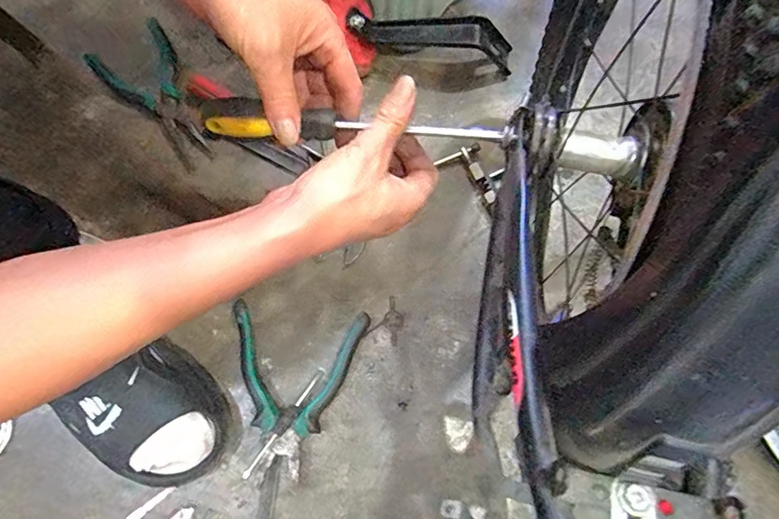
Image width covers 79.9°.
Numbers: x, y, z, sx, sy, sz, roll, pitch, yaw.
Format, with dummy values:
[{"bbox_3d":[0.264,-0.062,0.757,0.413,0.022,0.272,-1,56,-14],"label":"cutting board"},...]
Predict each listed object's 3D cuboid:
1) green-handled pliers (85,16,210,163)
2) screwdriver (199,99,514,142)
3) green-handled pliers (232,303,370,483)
[{"bbox_3d":[-0.263,-0.197,0.542,0.091,0.012,0.189,-41,81,-8],"label":"green-handled pliers"},{"bbox_3d":[-0.028,-0.097,0.337,0.223,0.024,0.020,5,78,3],"label":"screwdriver"},{"bbox_3d":[-0.098,0.133,0.476,0.137,0.024,0.165,4,78,1],"label":"green-handled pliers"}]

